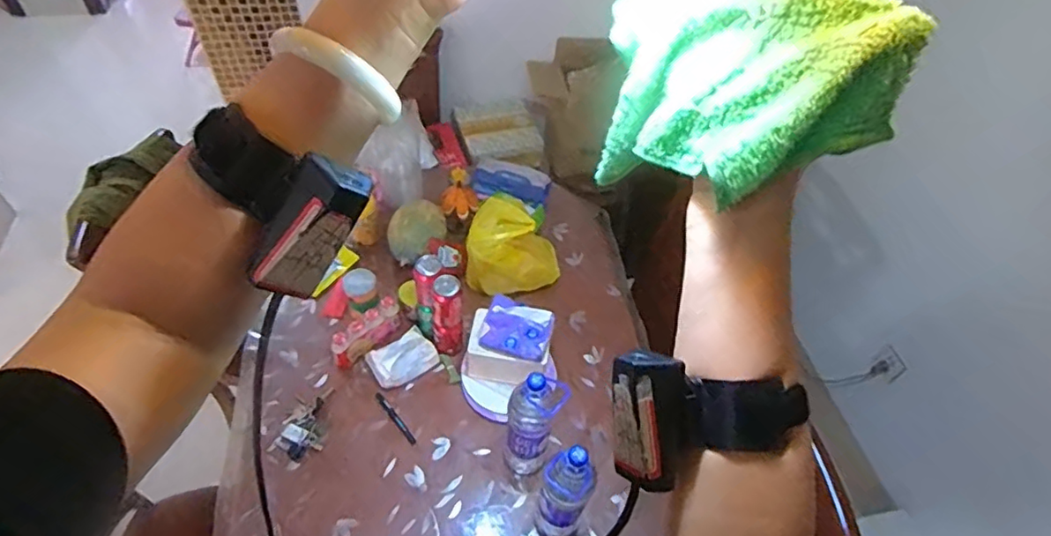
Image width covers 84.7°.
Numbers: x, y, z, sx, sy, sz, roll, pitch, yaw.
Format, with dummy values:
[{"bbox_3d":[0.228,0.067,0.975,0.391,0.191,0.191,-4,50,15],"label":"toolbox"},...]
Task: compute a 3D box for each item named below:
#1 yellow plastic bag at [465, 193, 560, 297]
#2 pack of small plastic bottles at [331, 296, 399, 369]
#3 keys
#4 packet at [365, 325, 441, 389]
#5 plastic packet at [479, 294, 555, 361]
[{"bbox_3d":[-0.050,-0.054,1.405,0.215,0.205,0.180,-22,56,-21],"label":"yellow plastic bag"},{"bbox_3d":[-0.358,0.144,1.304,0.048,0.079,0.177,37,57,23],"label":"pack of small plastic bottles"},{"bbox_3d":[-0.459,0.330,1.205,0.088,0.019,0.173,12,51,5],"label":"keys"},{"bbox_3d":[-0.273,0.199,1.287,0.143,0.060,0.095,-24,57,-22],"label":"packet"},{"bbox_3d":[-0.015,0.124,1.170,0.135,0.023,0.108,19,89,7],"label":"plastic packet"}]

